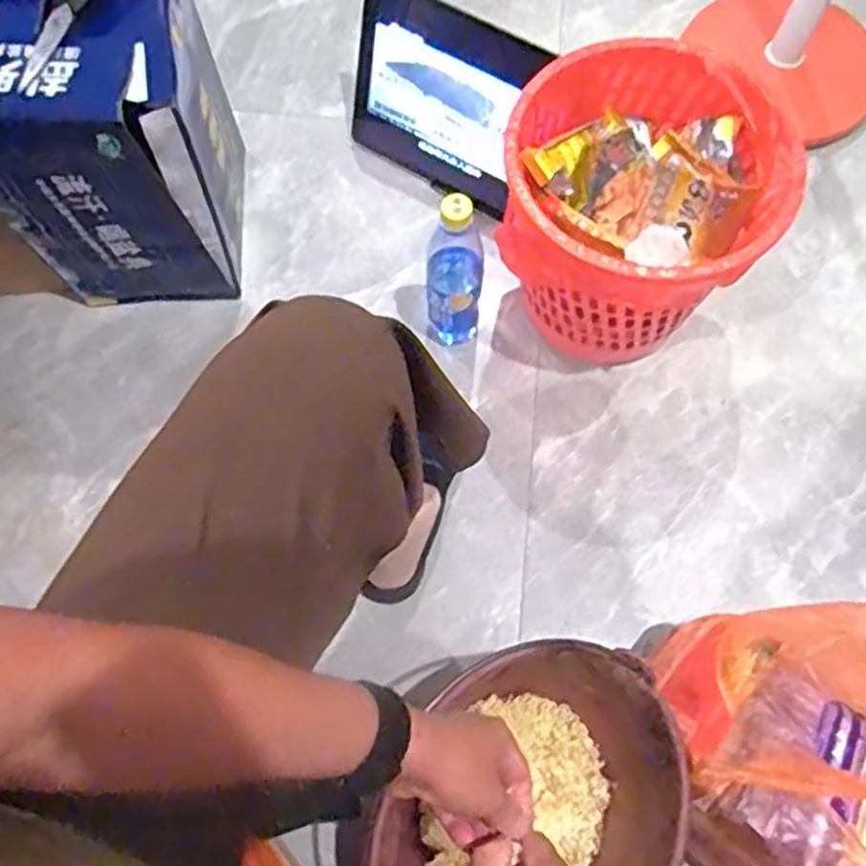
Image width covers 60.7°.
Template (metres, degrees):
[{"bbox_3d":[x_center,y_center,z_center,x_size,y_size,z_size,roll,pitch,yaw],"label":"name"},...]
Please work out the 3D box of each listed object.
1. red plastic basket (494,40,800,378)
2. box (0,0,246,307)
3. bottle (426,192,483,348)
[{"bbox_3d":[0.213,-0.223,0.819,0.258,0.266,0.276,0,70,1],"label":"red plastic basket"},{"bbox_3d":[-0.354,-0.327,0.833,0.226,0.334,0.239,-3,70,0],"label":"box"},{"bbox_3d":[0.024,-0.180,0.822,0.058,0.237,0.076,1,68,0],"label":"bottle"}]

